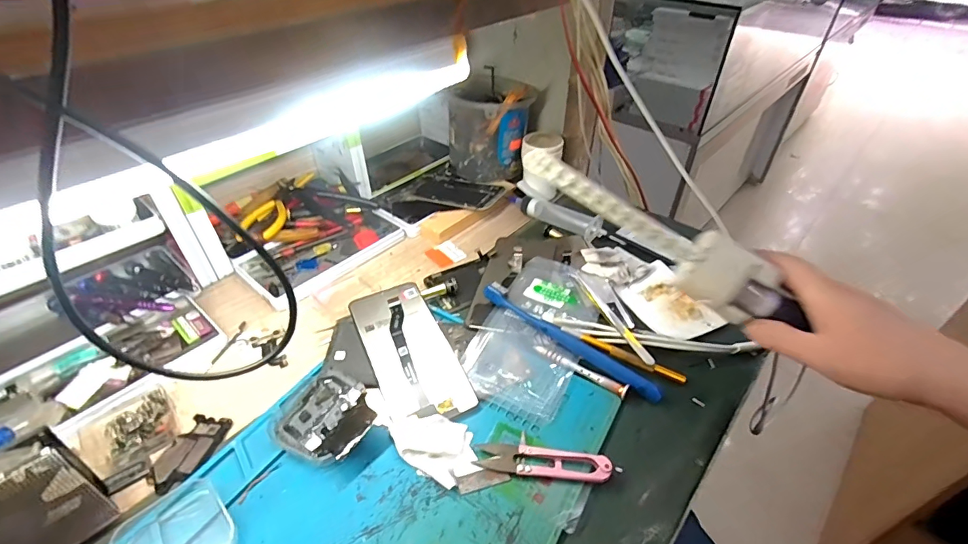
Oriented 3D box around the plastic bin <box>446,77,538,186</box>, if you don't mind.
[{"bbox_3d":[0.015,-0.204,0.654,0.099,0.115,0.112,14,43,16],"label":"plastic bin"}]

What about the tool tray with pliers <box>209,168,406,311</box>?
[{"bbox_3d":[-0.223,-0.057,0.566,0.190,0.047,0.179,30,48,30],"label":"tool tray with pliers"}]

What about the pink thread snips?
[{"bbox_3d":[0.045,0.143,0.346,0.099,0.013,0.023,5,41,6],"label":"pink thread snips"}]

